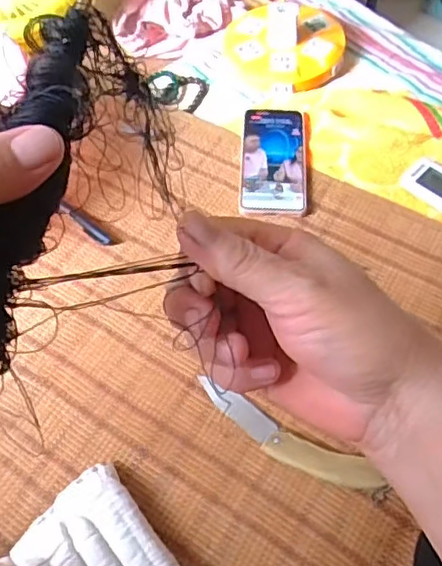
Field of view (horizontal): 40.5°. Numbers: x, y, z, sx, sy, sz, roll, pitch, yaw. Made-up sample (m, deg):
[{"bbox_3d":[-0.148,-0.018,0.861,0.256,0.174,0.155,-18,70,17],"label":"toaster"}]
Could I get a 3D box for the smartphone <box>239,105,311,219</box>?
[{"bbox_3d":[0.063,-0.146,0.704,0.079,0.008,0.162,2,59,2],"label":"smartphone"}]

